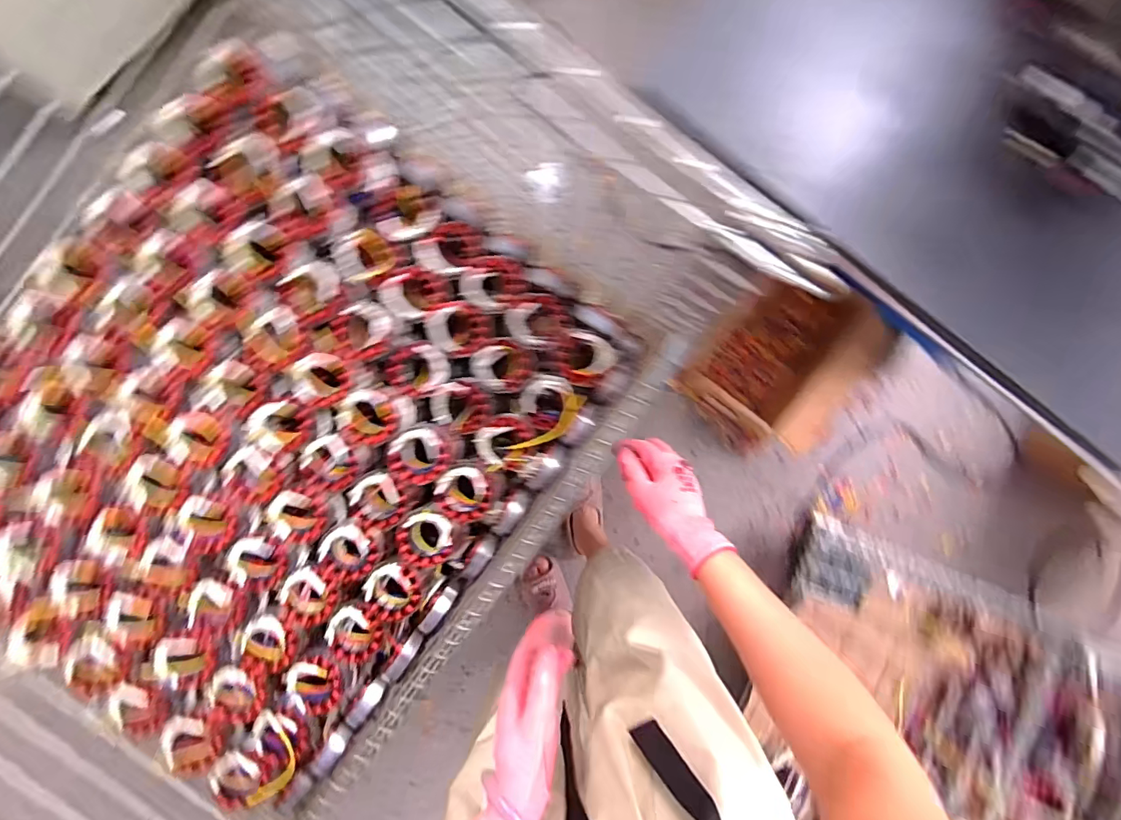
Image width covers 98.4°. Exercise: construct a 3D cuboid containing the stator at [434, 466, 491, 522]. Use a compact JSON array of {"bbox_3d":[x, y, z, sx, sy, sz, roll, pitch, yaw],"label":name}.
[{"bbox_3d":[-0.145,0.126,0.736,0.078,0.067,0.080,0,91,-3],"label":"stator"}]

